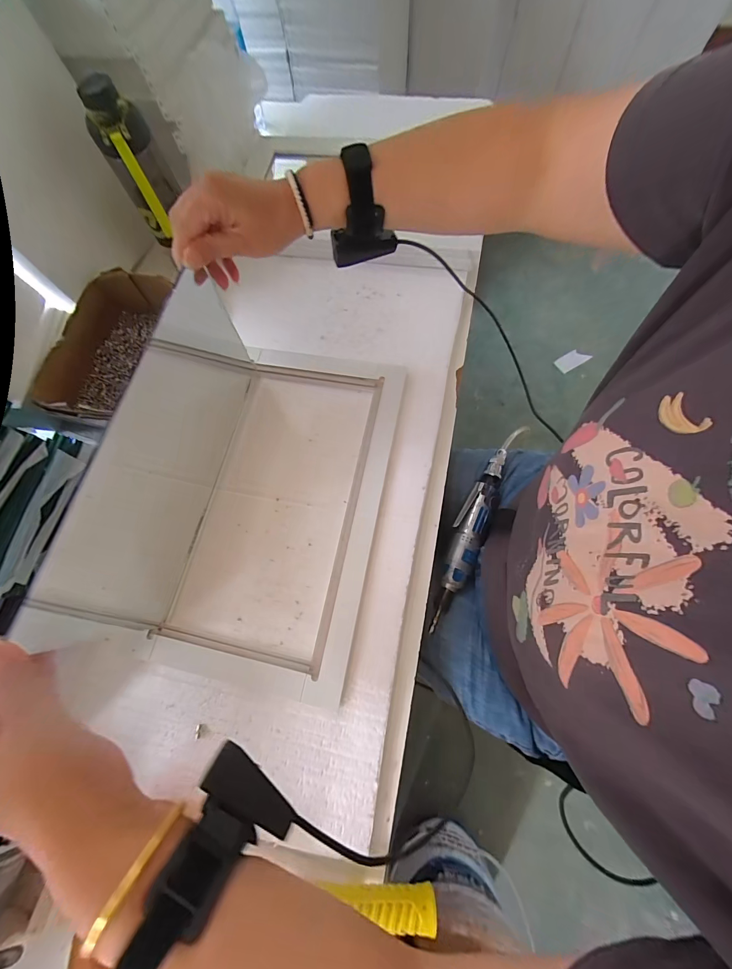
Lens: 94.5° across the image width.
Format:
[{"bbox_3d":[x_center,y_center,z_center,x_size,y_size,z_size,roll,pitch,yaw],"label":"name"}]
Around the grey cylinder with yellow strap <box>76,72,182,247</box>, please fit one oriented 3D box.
[{"bbox_3d":[-0.318,-0.446,0.479,0.070,0.154,0.062,-27,71,-4],"label":"grey cylinder with yellow strap"}]

